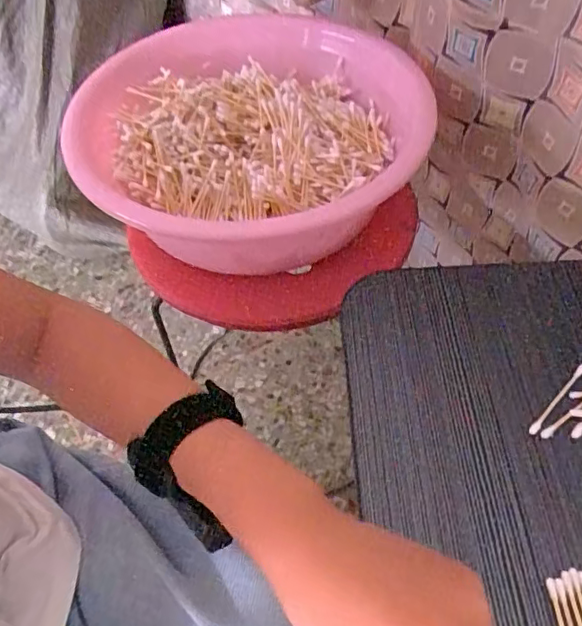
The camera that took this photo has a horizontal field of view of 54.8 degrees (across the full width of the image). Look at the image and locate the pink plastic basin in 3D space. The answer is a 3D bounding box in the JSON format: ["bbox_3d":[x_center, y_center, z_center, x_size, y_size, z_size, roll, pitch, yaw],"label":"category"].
[{"bbox_3d":[-0.031,-0.182,0.573,0.313,0.085,0.363,33,63,25],"label":"pink plastic basin"}]

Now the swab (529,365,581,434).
[{"bbox_3d":[0.184,0.058,0.384,0.072,0.004,0.006,-40,61,-22],"label":"swab"}]

